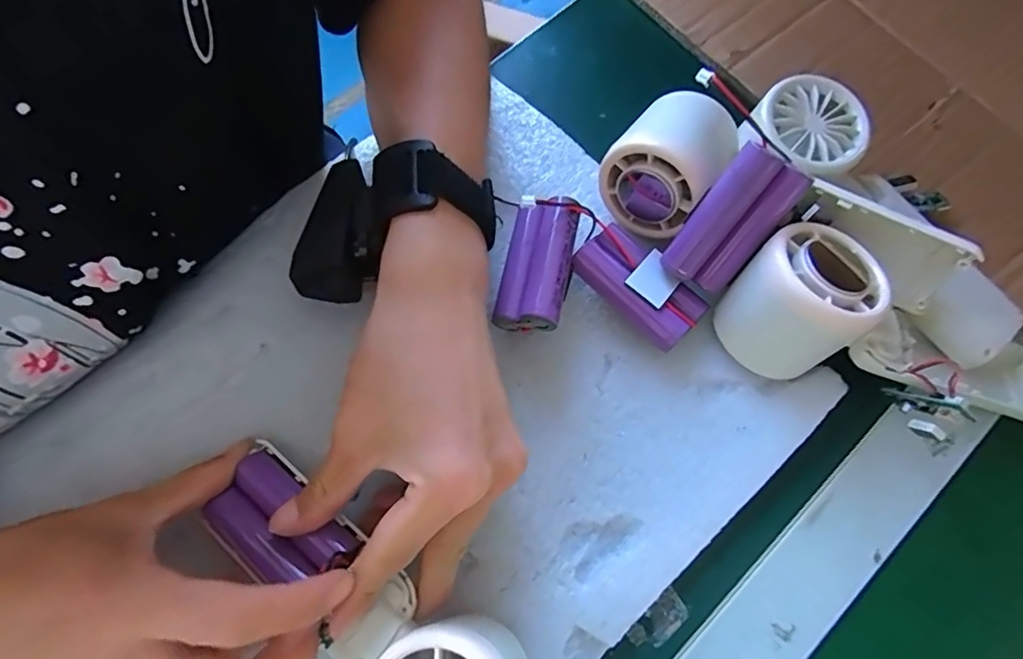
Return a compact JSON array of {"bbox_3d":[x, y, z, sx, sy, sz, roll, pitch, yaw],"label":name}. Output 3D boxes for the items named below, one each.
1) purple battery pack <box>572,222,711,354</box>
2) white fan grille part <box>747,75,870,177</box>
[{"bbox_3d":[0.063,-0.020,0.277,0.064,0.023,0.033,43,78,13],"label":"purple battery pack"},{"bbox_3d":[0.149,-0.100,0.268,0.044,0.013,0.050,-31,74,-9],"label":"white fan grille part"}]

